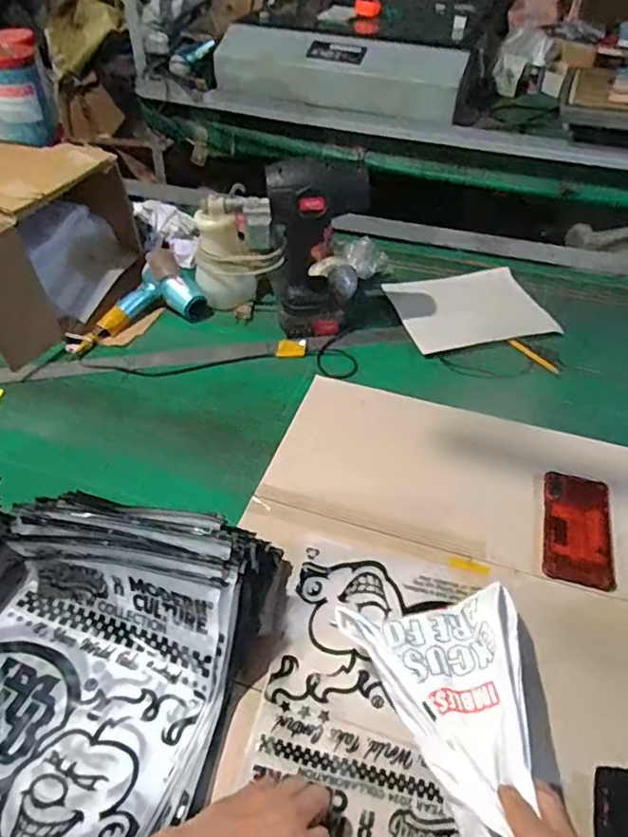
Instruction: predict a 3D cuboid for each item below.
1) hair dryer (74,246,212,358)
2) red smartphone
[{"bbox_3d":[-0.319,-0.203,1.030,0.235,0.067,0.141,-29,52,-26],"label":"hair dryer"},{"bbox_3d":[0.333,0.135,0.739,0.081,0.016,0.164,13,47,12],"label":"red smartphone"}]

